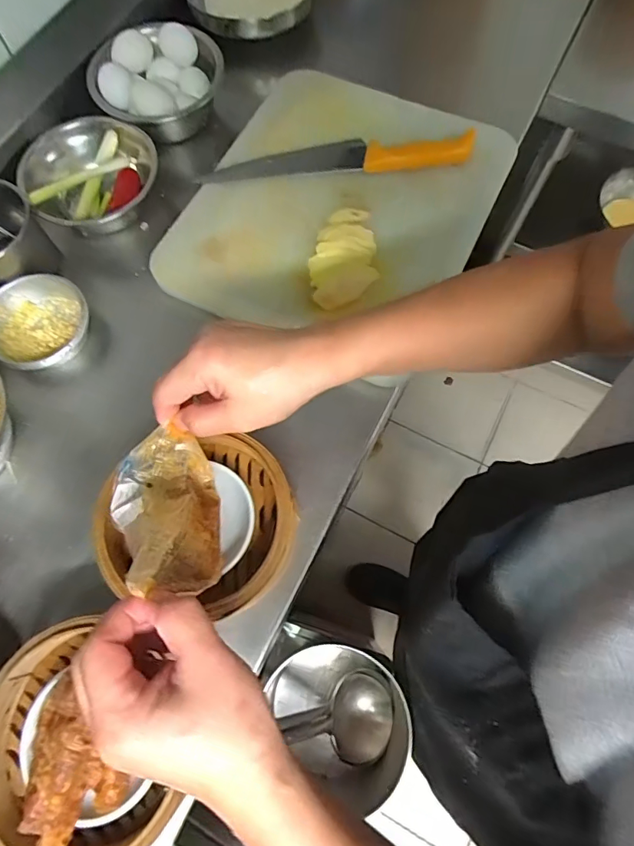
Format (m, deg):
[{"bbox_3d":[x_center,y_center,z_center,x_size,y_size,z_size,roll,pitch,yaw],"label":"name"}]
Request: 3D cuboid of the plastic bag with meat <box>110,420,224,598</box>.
[{"bbox_3d":[-0.116,0.063,0.333,0.075,0.085,0.119,-17,71,-5],"label":"plastic bag with meat"}]

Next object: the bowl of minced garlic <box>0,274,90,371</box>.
[{"bbox_3d":[-0.324,-0.114,0.532,0.113,0.035,0.109,-21,72,-6],"label":"bowl of minced garlic"}]

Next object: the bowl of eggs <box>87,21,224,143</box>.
[{"bbox_3d":[-0.212,-0.460,0.621,0.178,0.066,0.154,-36,74,-11],"label":"bowl of eggs"}]

